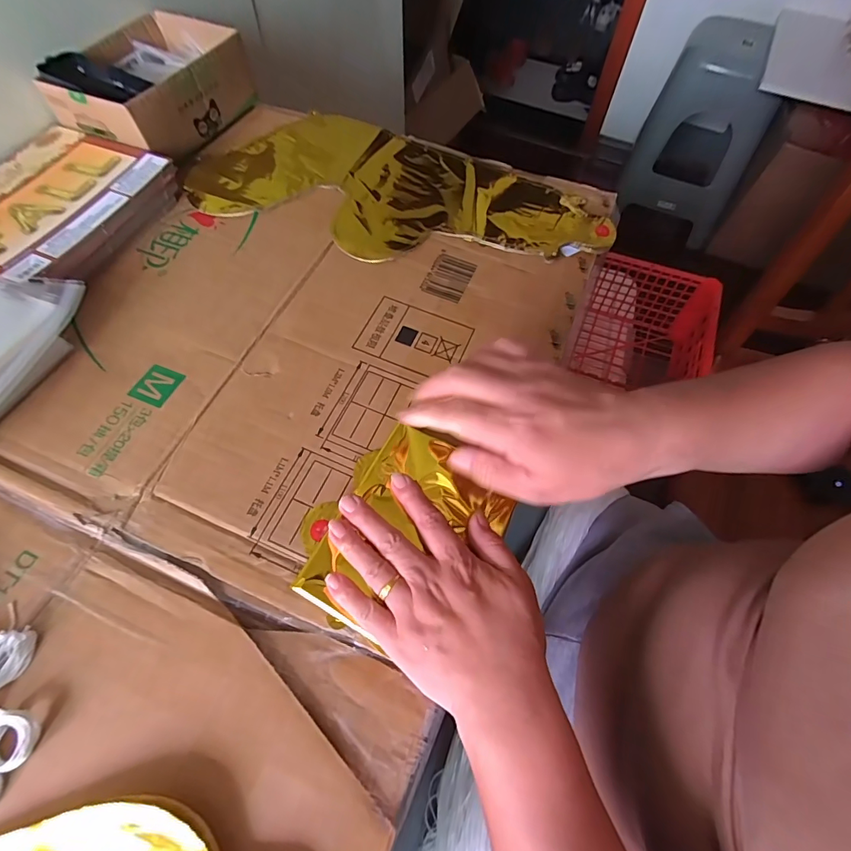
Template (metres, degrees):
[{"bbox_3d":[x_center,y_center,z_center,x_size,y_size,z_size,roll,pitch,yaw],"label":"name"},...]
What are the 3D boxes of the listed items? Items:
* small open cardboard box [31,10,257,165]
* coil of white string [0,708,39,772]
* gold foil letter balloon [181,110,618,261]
[{"bbox_3d":[-0.305,-0.384,0.491,0.143,0.065,0.188,18,64,7],"label":"small open cardboard box"},{"bbox_3d":[-0.228,0.172,0.239,0.024,0.013,0.027,5,63,1],"label":"coil of white string"},{"bbox_3d":[-0.031,-0.252,0.462,0.438,0.011,0.202,15,63,6],"label":"gold foil letter balloon"}]

